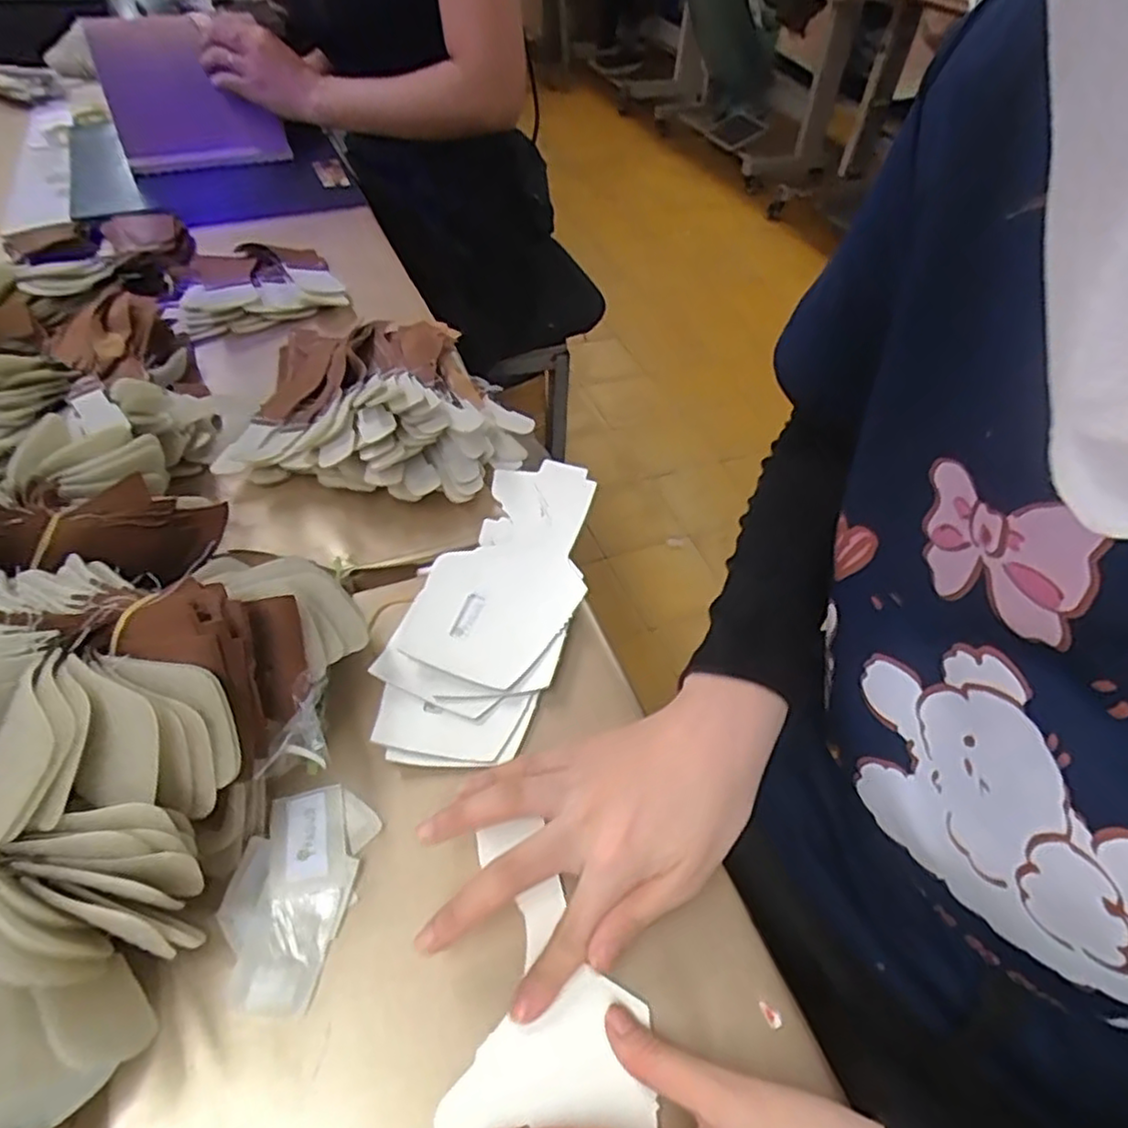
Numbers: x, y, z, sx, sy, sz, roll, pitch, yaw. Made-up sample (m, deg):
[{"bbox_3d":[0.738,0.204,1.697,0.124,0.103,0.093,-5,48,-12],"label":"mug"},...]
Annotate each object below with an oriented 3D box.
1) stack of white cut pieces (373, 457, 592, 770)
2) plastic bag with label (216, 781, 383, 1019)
[{"bbox_3d":[-0.041,0.018,0.443,0.096,0.015,0.233,16,49,9],"label":"stack of white cut pieces"},{"bbox_3d":[-0.128,0.152,0.328,0.053,0.010,0.099,10,48,4],"label":"plastic bag with label"}]

